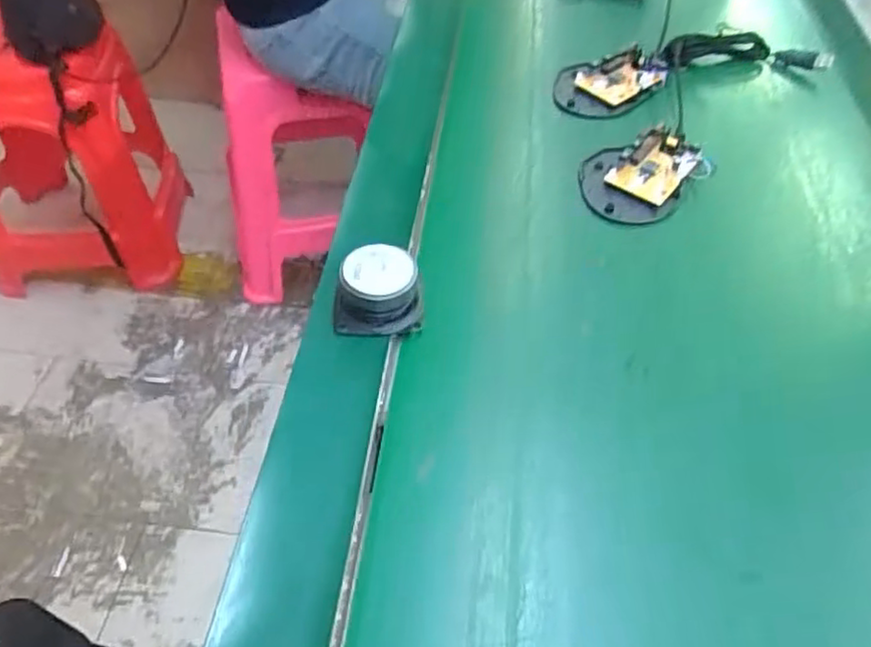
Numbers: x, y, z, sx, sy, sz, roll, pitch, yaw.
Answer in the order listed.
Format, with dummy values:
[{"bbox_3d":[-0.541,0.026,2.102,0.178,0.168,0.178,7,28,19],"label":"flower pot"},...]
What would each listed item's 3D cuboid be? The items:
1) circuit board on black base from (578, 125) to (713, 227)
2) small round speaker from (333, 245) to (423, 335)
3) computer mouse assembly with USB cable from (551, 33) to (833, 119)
[{"bbox_3d":[0.150,-0.110,0.489,0.101,0.015,0.072,-31,59,-26],"label":"circuit board on black base"},{"bbox_3d":[-0.032,-0.017,0.389,0.048,0.033,0.042,4,50,-1],"label":"small round speaker"},{"bbox_3d":[0.223,-0.221,0.583,0.252,0.018,0.068,-11,52,-13],"label":"computer mouse assembly with USB cable"}]

